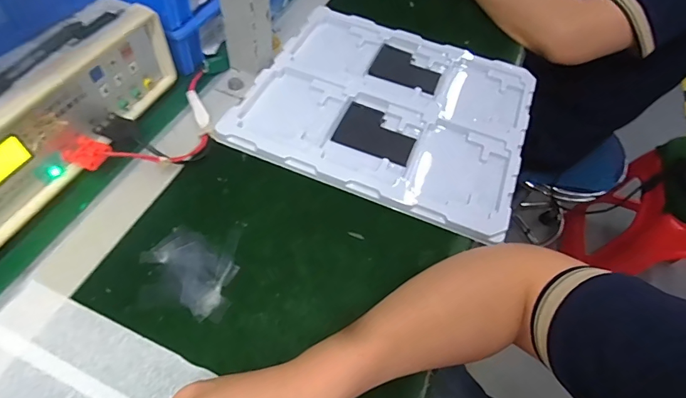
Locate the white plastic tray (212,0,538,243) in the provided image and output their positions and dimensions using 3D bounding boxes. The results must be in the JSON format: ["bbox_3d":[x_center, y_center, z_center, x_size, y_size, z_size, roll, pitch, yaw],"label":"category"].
[{"bbox_3d":[0.058,-0.115,0.484,0.312,0.012,0.269,21,57,9],"label":"white plastic tray"}]

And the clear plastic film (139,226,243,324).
[{"bbox_3d":[-0.137,0.061,0.361,0.081,0.004,0.083,7,56,0],"label":"clear plastic film"}]

